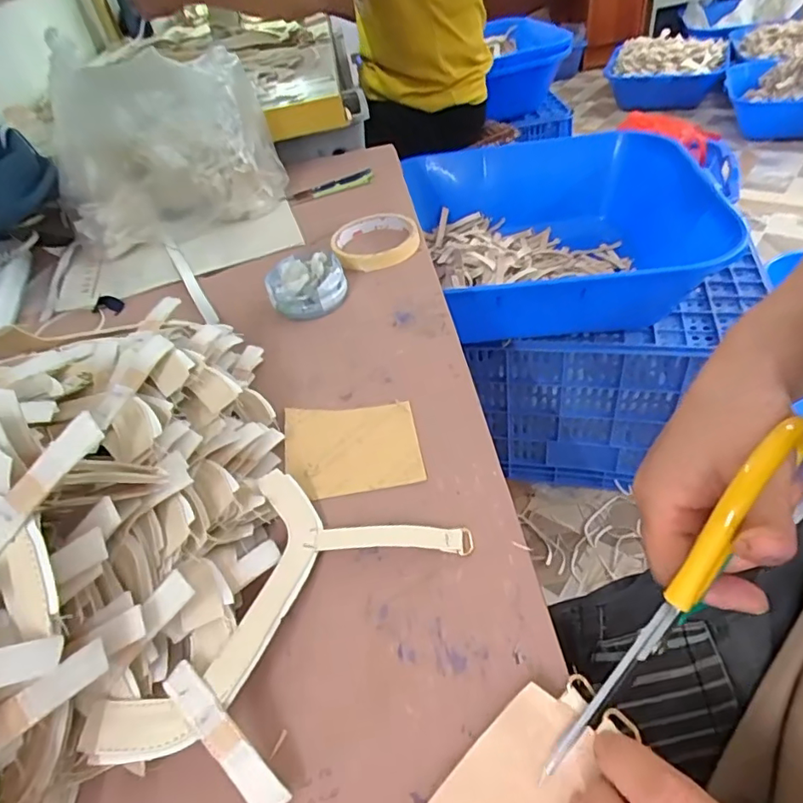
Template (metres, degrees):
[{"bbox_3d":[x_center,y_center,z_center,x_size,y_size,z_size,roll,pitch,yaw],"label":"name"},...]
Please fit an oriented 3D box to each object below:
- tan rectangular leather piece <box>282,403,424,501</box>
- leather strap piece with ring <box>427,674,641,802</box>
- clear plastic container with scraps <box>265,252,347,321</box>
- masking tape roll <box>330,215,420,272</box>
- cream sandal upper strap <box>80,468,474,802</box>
[{"bbox_3d":[-0.035,0.029,0.368,0.092,0.004,0.079,-9,44,3],"label":"tan rectangular leather piece"},{"bbox_3d":[0.045,0.152,0.214,0.043,0.009,0.093,29,60,33],"label":"leather strap piece with ring"},{"bbox_3d":[-0.087,-0.105,0.496,0.067,0.038,0.061,-4,42,3],"label":"clear plastic container with scraps"},{"bbox_3d":[-0.027,-0.164,0.556,0.087,0.021,0.087,-6,44,6],"label":"masking tape roll"},{"bbox_3d":[-0.051,0.110,0.266,0.119,0.028,0.160,11,48,22],"label":"cream sandal upper strap"}]

